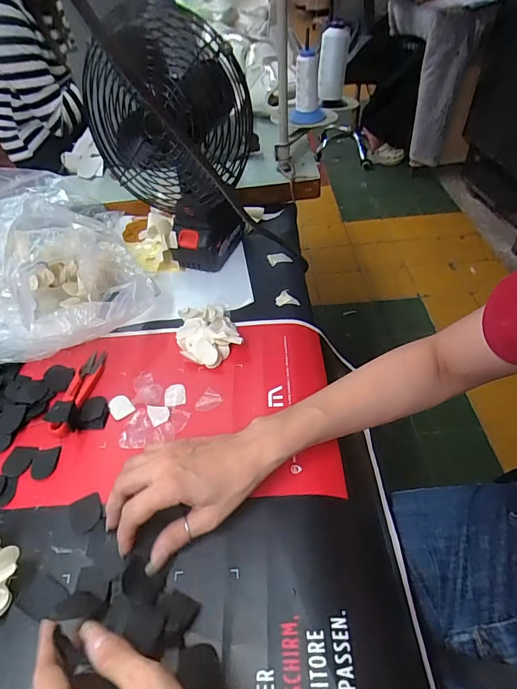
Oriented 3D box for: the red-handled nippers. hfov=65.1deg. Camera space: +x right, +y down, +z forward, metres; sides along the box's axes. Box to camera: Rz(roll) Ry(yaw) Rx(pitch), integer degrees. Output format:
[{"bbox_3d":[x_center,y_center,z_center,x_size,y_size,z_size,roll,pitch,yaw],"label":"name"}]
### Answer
[{"bbox_3d":[-0.207,0.052,0.469,0.030,0.012,0.119,-2,47,5],"label":"red-handled nippers"}]

